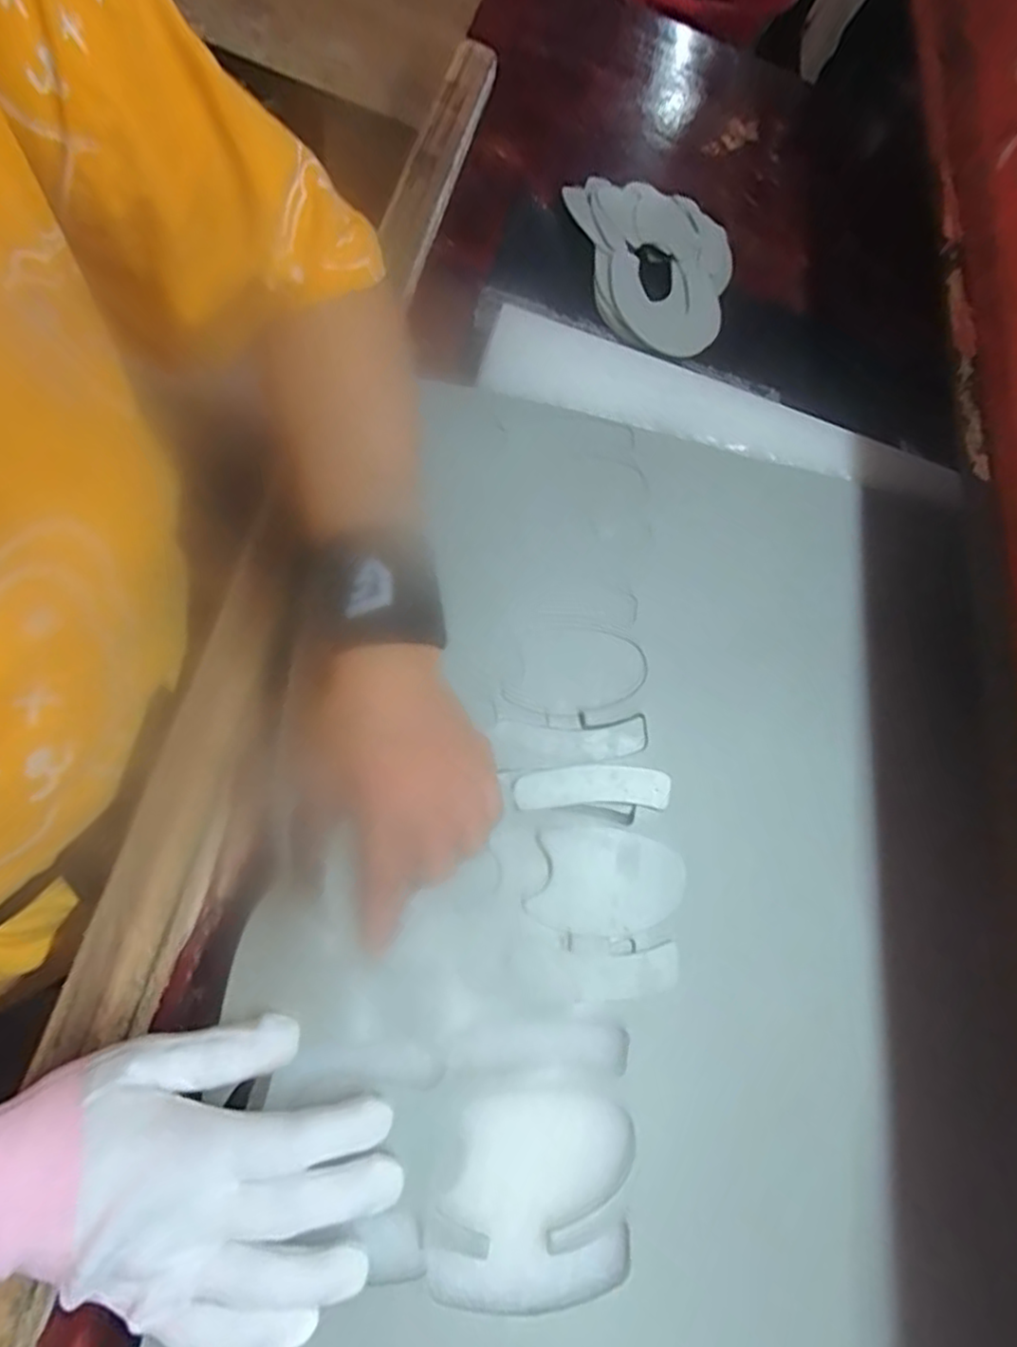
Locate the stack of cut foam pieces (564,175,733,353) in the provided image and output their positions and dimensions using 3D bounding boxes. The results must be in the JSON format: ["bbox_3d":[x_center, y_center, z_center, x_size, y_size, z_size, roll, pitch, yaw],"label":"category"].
[{"bbox_3d":[0.131,-0.342,0.561,0.141,0.032,0.189,-10,63,-9],"label":"stack of cut foam pieces"}]

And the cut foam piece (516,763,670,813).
[{"bbox_3d":[0.045,0.060,0.359,0.085,0.004,0.023,2,76,-11],"label":"cut foam piece"}]

